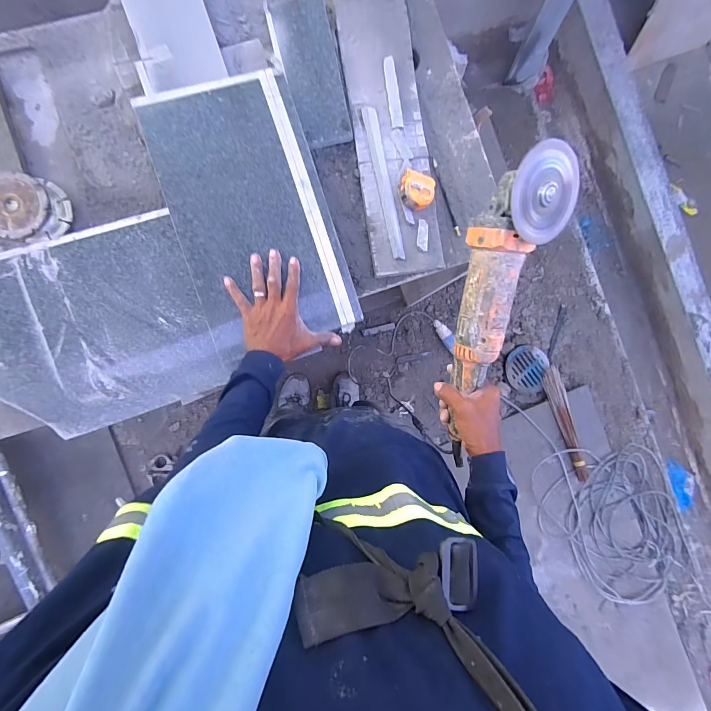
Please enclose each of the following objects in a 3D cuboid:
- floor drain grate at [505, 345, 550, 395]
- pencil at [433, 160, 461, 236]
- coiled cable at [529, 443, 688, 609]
[{"bbox_3d":[0.706,0.055,1.489,0.166,0.031,0.199,22,85,-5],"label":"floor drain grate"},{"bbox_3d":[0.170,-0.295,0.677,0.012,0.005,0.145,-17,89,-7],"label":"pencil"},{"bbox_3d":[1.101,0.653,1.497,0.577,0.045,0.728,-40,93,-6],"label":"coiled cable"}]

